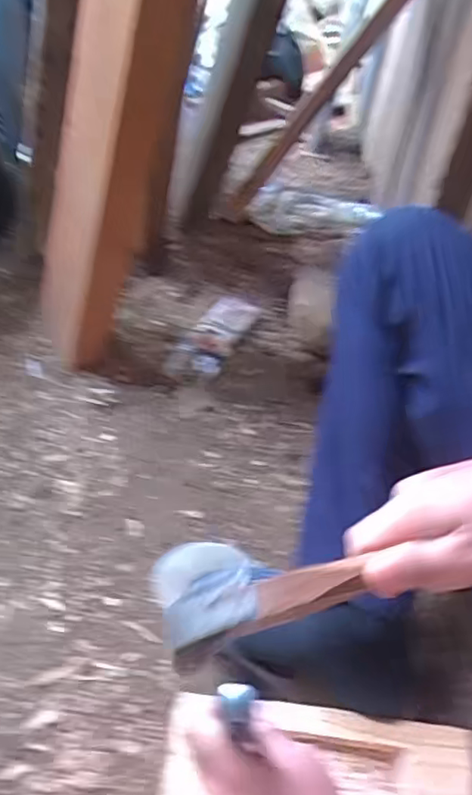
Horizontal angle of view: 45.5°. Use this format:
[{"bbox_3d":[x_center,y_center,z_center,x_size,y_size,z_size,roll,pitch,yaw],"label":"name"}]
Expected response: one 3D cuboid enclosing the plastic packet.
[{"bbox_3d":[-0.030,-0.105,0.896,0.078,0.021,0.165,20,50,18],"label":"plastic packet"}]

